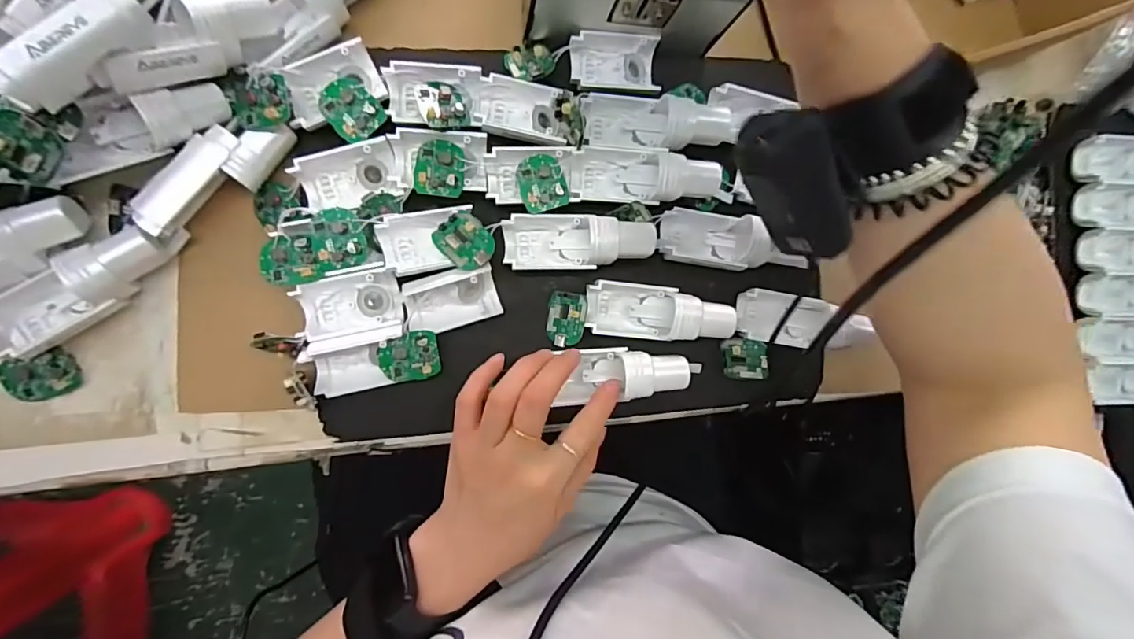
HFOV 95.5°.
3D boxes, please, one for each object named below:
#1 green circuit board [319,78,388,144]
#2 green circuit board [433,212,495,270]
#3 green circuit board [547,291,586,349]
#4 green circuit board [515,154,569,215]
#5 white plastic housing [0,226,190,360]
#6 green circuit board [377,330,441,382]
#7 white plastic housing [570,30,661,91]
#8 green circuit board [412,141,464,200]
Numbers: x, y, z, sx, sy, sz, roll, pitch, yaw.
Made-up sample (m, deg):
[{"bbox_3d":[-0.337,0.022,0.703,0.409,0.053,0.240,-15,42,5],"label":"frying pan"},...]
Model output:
[{"bbox_3d":[-0.126,-0.124,0.301,0.028,0.012,0.037,-39,96,-9],"label":"green circuit board"},{"bbox_3d":[-0.059,-0.045,0.304,0.028,0.004,0.034,-43,87,-13],"label":"green circuit board"},{"bbox_3d":[-0.001,0.000,0.333,0.027,0.005,0.034,3,90,34],"label":"green circuit board"},{"bbox_3d":[-0.015,-0.084,0.318,0.028,0.008,0.034,-16,93,-11],"label":"green circuit board"},{"bbox_3d":[-0.264,-0.017,0.286,0.103,0.038,0.032,-34,96,-9],"label":"white plastic housing"},{"bbox_3d":[-0.094,0.023,0.307,0.034,0.008,0.028,-11,96,-18],"label":"green circuit board"},{"bbox_3d":[0.031,-0.165,0.336,0.057,0.019,0.034,-2,90,-11],"label":"white plastic housing"},{"bbox_3d":[-0.075,-0.090,0.307,0.027,0.006,0.033,6,88,-11],"label":"green circuit board"}]

